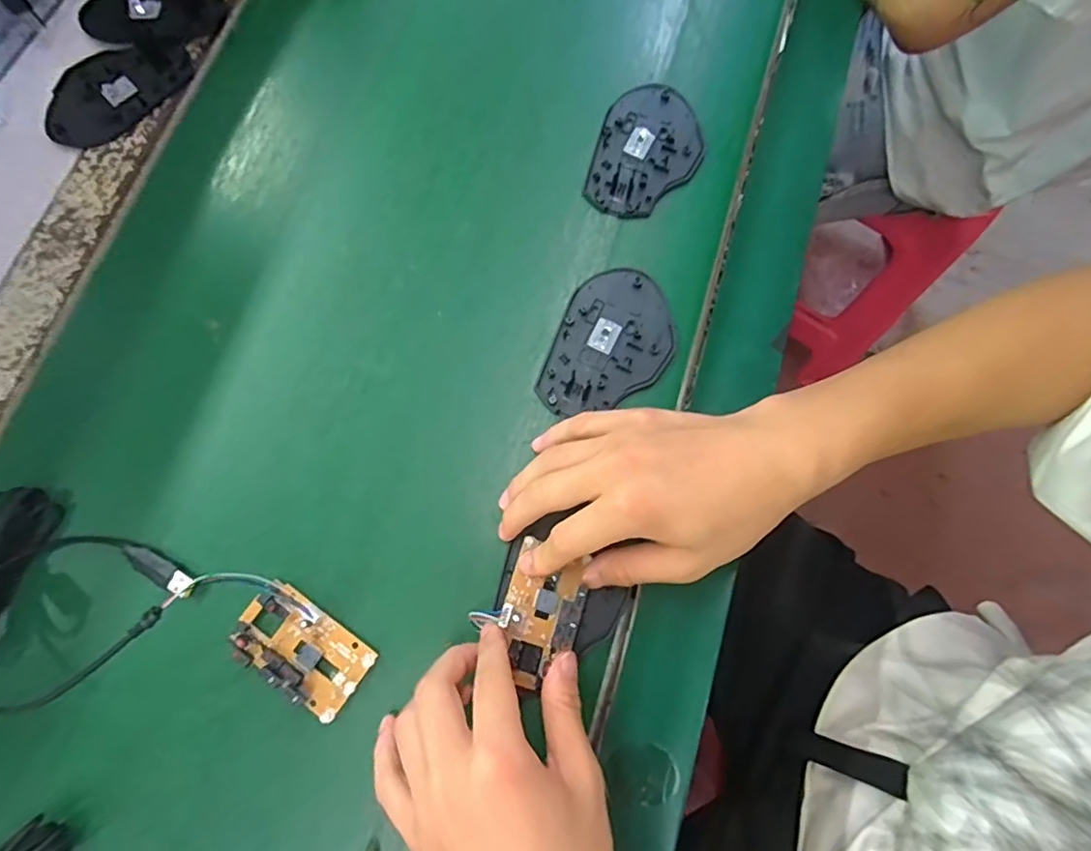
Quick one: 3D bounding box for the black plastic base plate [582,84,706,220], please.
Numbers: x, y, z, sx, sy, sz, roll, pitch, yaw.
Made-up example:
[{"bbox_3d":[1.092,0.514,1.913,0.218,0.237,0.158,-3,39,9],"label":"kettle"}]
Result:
[{"bbox_3d":[0.073,-0.195,0.409,0.072,0.009,0.110,15,76,4],"label":"black plastic base plate"}]

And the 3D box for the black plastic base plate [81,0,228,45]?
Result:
[{"bbox_3d":[-0.298,-0.319,0.440,0.104,0.009,0.069,9,75,2],"label":"black plastic base plate"}]

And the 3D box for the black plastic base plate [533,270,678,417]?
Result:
[{"bbox_3d":[0.044,-0.052,0.380,0.074,0.005,0.106,20,76,5],"label":"black plastic base plate"}]

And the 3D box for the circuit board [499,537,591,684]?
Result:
[{"bbox_3d":[-0.003,0.108,0.330,0.042,0.015,0.072,16,76,4],"label":"circuit board"}]

